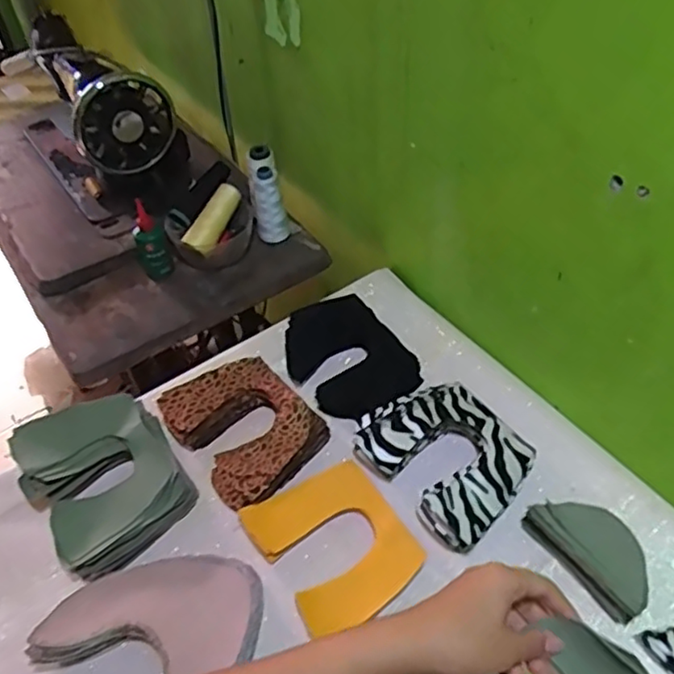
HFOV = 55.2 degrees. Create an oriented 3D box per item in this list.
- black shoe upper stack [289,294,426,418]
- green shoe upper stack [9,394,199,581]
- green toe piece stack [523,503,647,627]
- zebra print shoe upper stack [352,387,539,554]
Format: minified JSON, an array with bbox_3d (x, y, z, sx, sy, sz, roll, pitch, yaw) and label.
[{"bbox_3d":[0.010,0.020,0.764,0.128,0.043,0.155,-23,50,-16],"label":"black shoe upper stack"},{"bbox_3d":[-0.231,0.144,0.649,0.137,0.055,0.163,-33,53,-24],"label":"green shoe upper stack"},{"bbox_3d":[0.231,0.192,0.586,0.053,0.051,0.123,-28,51,-20],"label":"green toe piece stack"},{"bbox_3d":[0.110,0.124,0.651,0.132,0.057,0.162,-32,53,-23],"label":"zebra print shoe upper stack"}]

